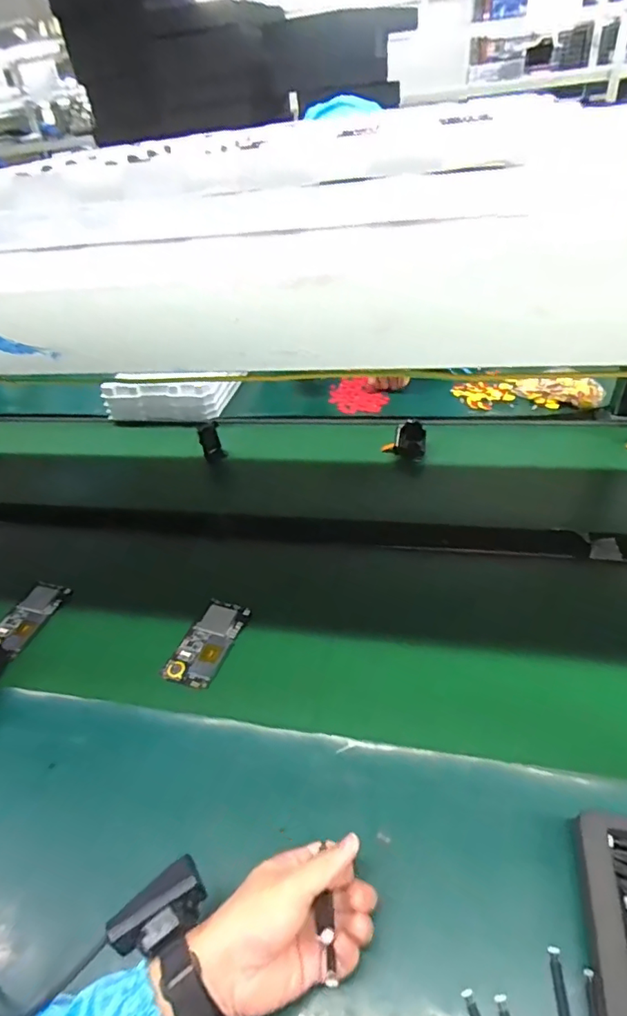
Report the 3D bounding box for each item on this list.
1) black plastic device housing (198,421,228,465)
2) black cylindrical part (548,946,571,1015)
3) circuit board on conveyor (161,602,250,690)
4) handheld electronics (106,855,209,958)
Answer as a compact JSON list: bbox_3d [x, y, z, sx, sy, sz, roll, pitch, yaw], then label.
[{"bbox_3d":[-0.194,-0.120,0.995,0.017,0.080,0.049,27,50,35],"label":"black plastic device housing"},{"bbox_3d":[0.180,0.358,0.374,0.008,0.008,0.064,0,40,9],"label":"black cylindrical part"},{"bbox_3d":[-0.133,0.165,0.659,0.064,0.006,0.124,11,43,21],"label":"circuit board on conveyor"},{"bbox_3d":[-0.116,0.304,0.392,0.068,0.027,0.044,-29,44,-24],"label":"handheld electronics"}]

